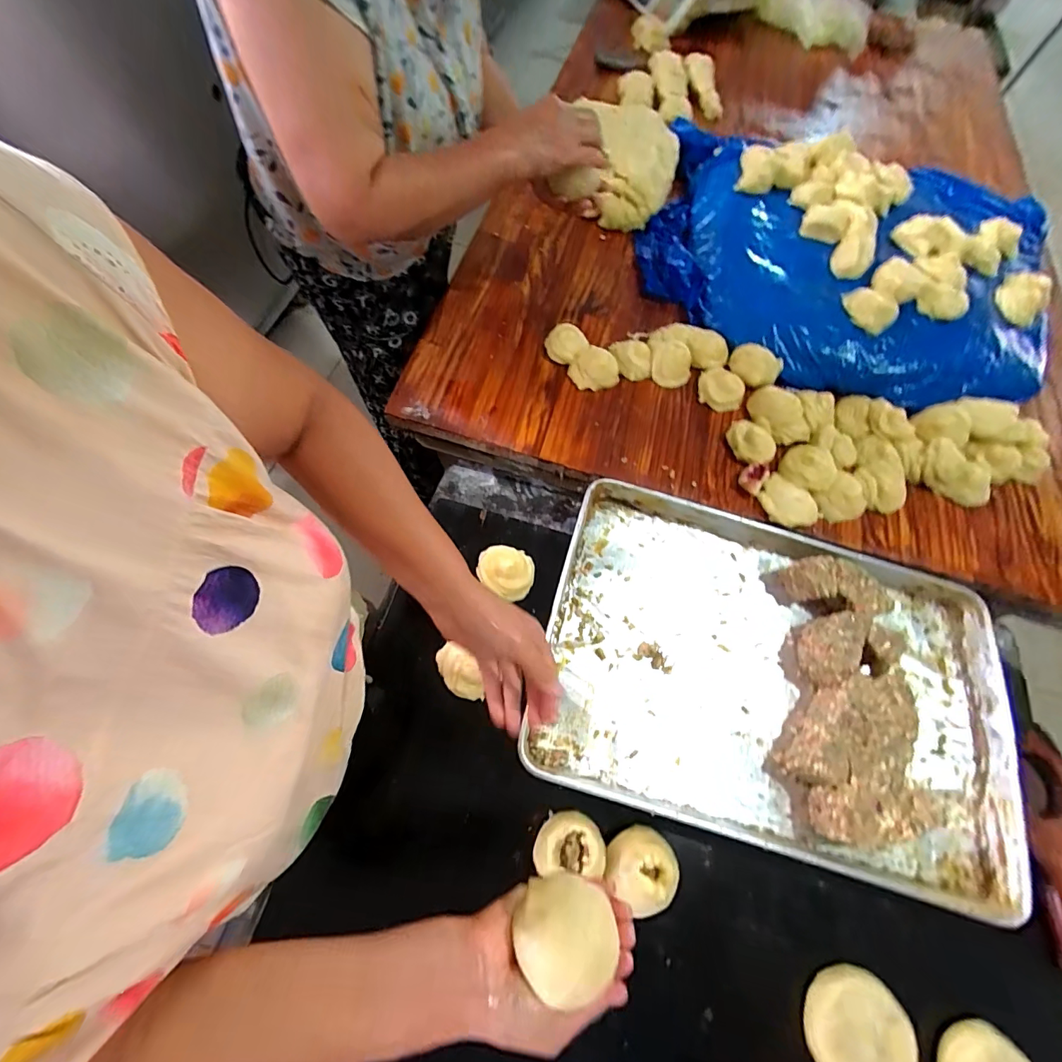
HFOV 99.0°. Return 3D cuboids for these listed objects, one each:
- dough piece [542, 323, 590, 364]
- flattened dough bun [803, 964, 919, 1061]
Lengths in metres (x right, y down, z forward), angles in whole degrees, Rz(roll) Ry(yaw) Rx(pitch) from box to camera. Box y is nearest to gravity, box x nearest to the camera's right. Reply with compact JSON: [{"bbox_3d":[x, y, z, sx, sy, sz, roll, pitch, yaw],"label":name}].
[{"bbox_3d":[0.061,-0.317,0.766,0.064,0.038,0.060,2,67,-5],"label":"dough piece"},{"bbox_3d":[0.342,0.521,0.470,0.095,0.024,0.104,2,67,-5],"label":"flattened dough bun"}]

